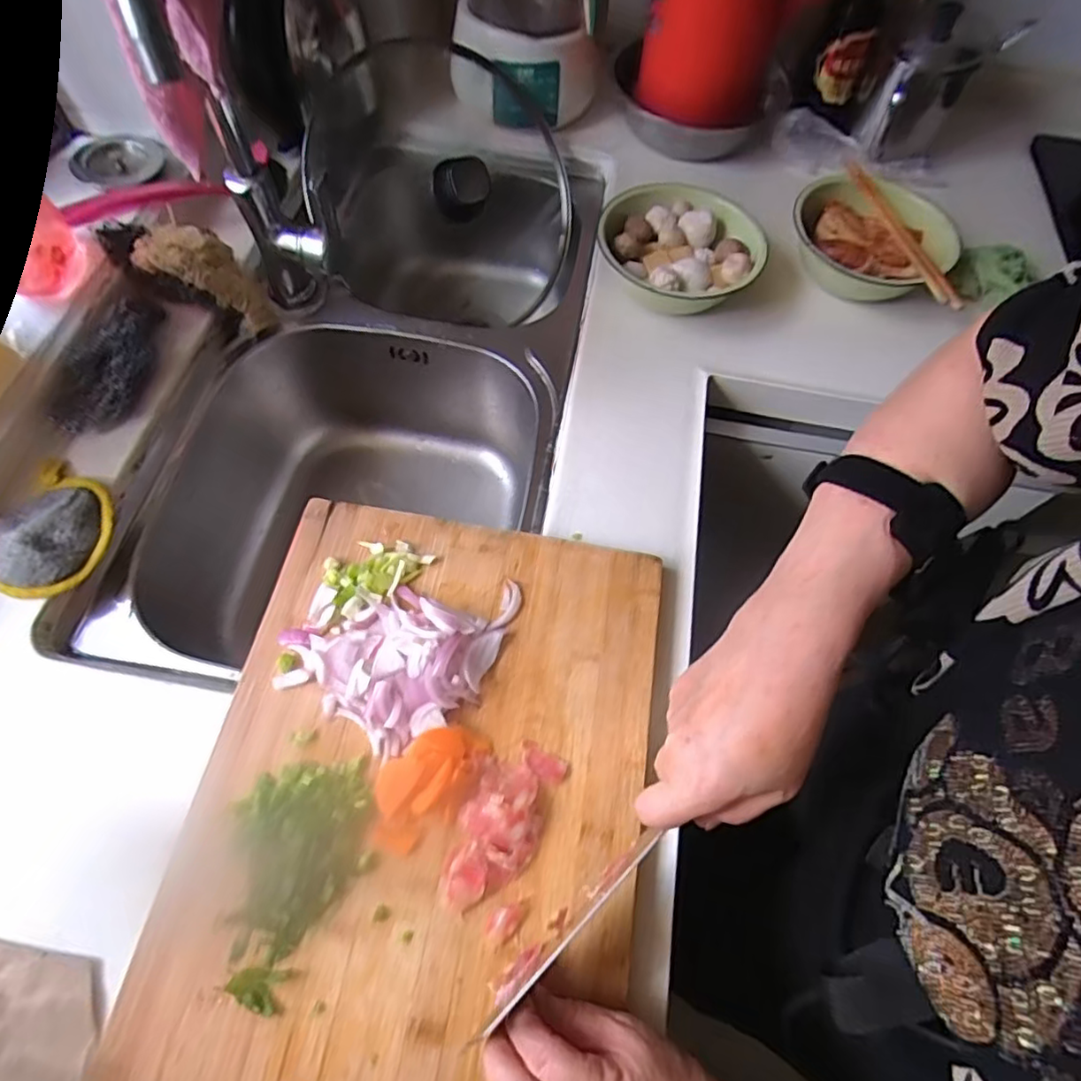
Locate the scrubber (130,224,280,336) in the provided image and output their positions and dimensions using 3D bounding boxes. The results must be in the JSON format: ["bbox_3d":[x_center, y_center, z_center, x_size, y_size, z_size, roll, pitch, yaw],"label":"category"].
[{"bbox_3d":[-0.326,-0.266,0.619,0.132,0.052,0.048,33,57,-38],"label":"scrubber"}]

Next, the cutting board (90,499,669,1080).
[{"bbox_3d":[-0.070,0.160,0.418,0.309,0.030,0.384,9,64,1],"label":"cutting board"}]

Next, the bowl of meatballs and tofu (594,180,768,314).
[{"bbox_3d":[0.148,-0.308,0.657,0.166,0.058,0.165,25,66,9],"label":"bowl of meatballs and tofu"}]

